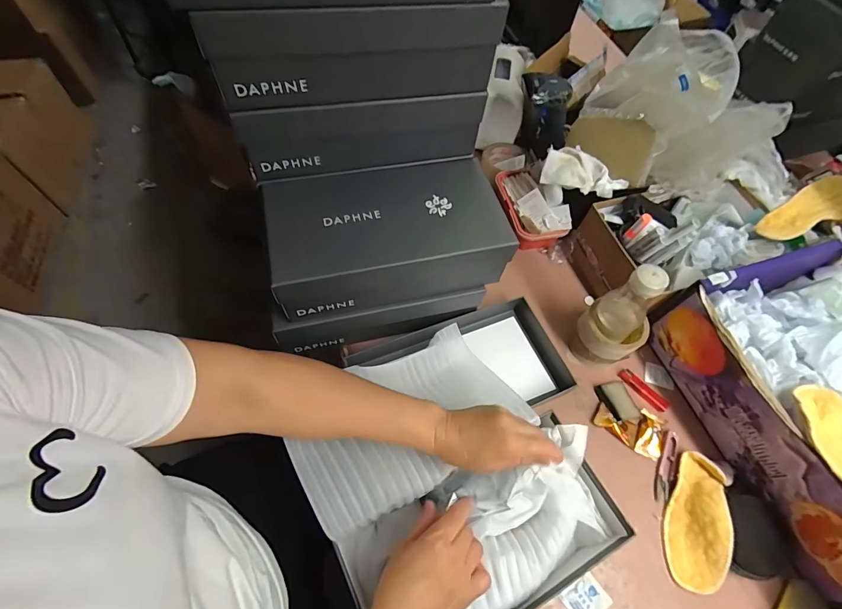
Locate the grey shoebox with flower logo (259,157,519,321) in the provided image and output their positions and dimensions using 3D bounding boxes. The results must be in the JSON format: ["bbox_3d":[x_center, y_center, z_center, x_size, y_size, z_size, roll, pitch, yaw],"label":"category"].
[{"bbox_3d":[-0.045,-0.096,0.538,0.299,0.101,0.163,-12,62,-10],"label":"grey shoebox with flower logo"}]

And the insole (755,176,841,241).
[{"bbox_3d":[0.640,-0.155,0.638,0.178,0.016,0.071,-25,65,-3],"label":"insole"}]

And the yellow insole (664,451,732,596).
[{"bbox_3d":[0.360,0.279,0.508,0.067,0.025,0.161,3,62,40],"label":"yellow insole"}]

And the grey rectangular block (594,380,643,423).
[{"bbox_3d":[0.296,0.144,0.584,0.049,0.010,0.059,-10,62,-9],"label":"grey rectangular block"}]

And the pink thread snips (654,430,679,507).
[{"bbox_3d":[0.346,0.227,0.551,0.020,0.010,0.100,25,63,10],"label":"pink thread snips"}]

